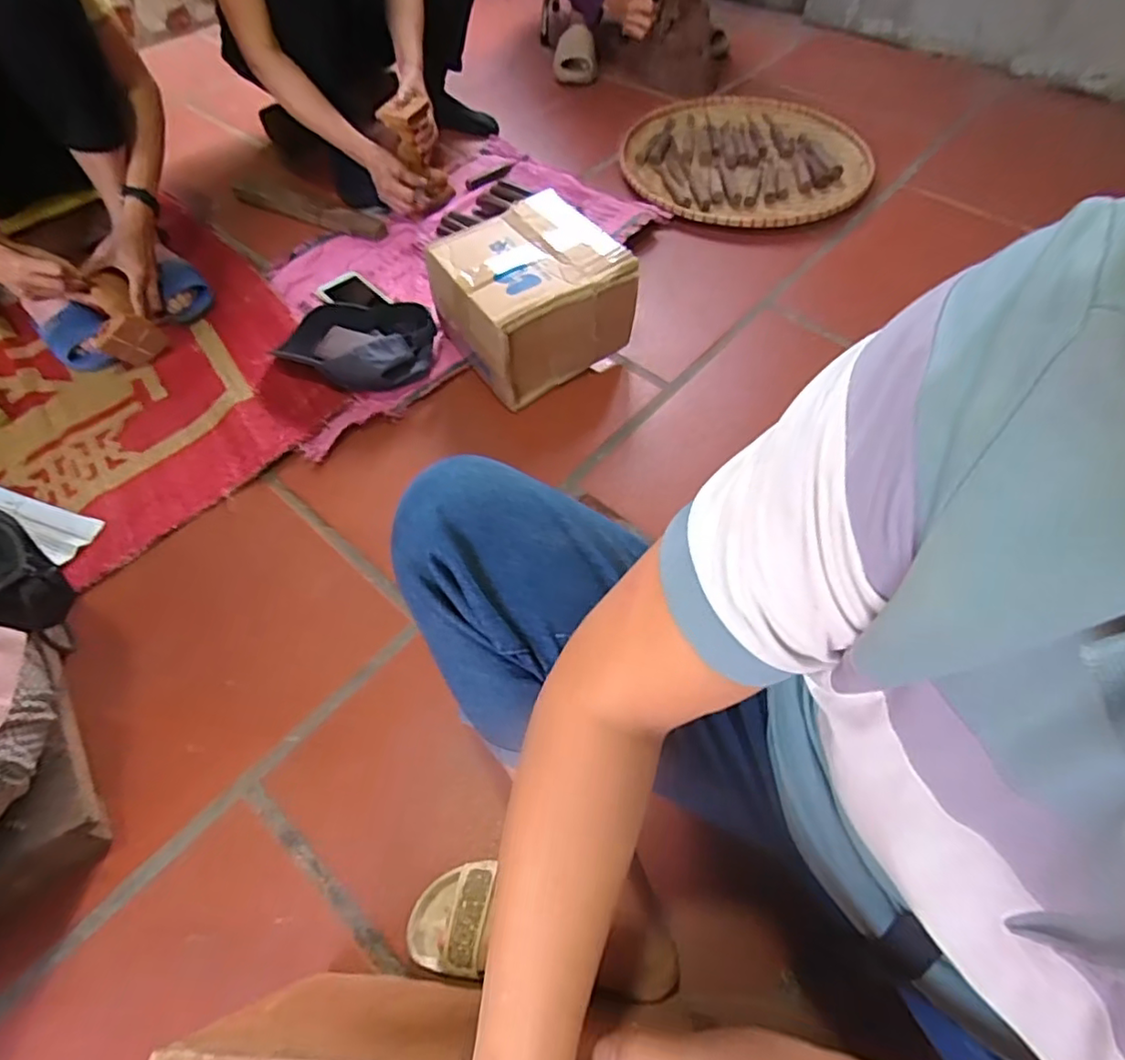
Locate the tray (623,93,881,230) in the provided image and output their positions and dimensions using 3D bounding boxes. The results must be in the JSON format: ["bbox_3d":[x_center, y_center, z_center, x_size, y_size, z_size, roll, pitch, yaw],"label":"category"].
[{"bbox_3d":[0.390,-0.794,1.276,0.479,0.039,0.504,-1,57,1],"label":"tray"}]

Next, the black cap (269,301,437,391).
[{"bbox_3d":[-0.329,-0.305,0.965,0.235,0.079,0.235,0,58,0],"label":"black cap"}]

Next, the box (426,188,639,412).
[{"bbox_3d":[-0.047,-0.347,0.920,0.220,0.169,0.231,-29,60,-16],"label":"box"}]

